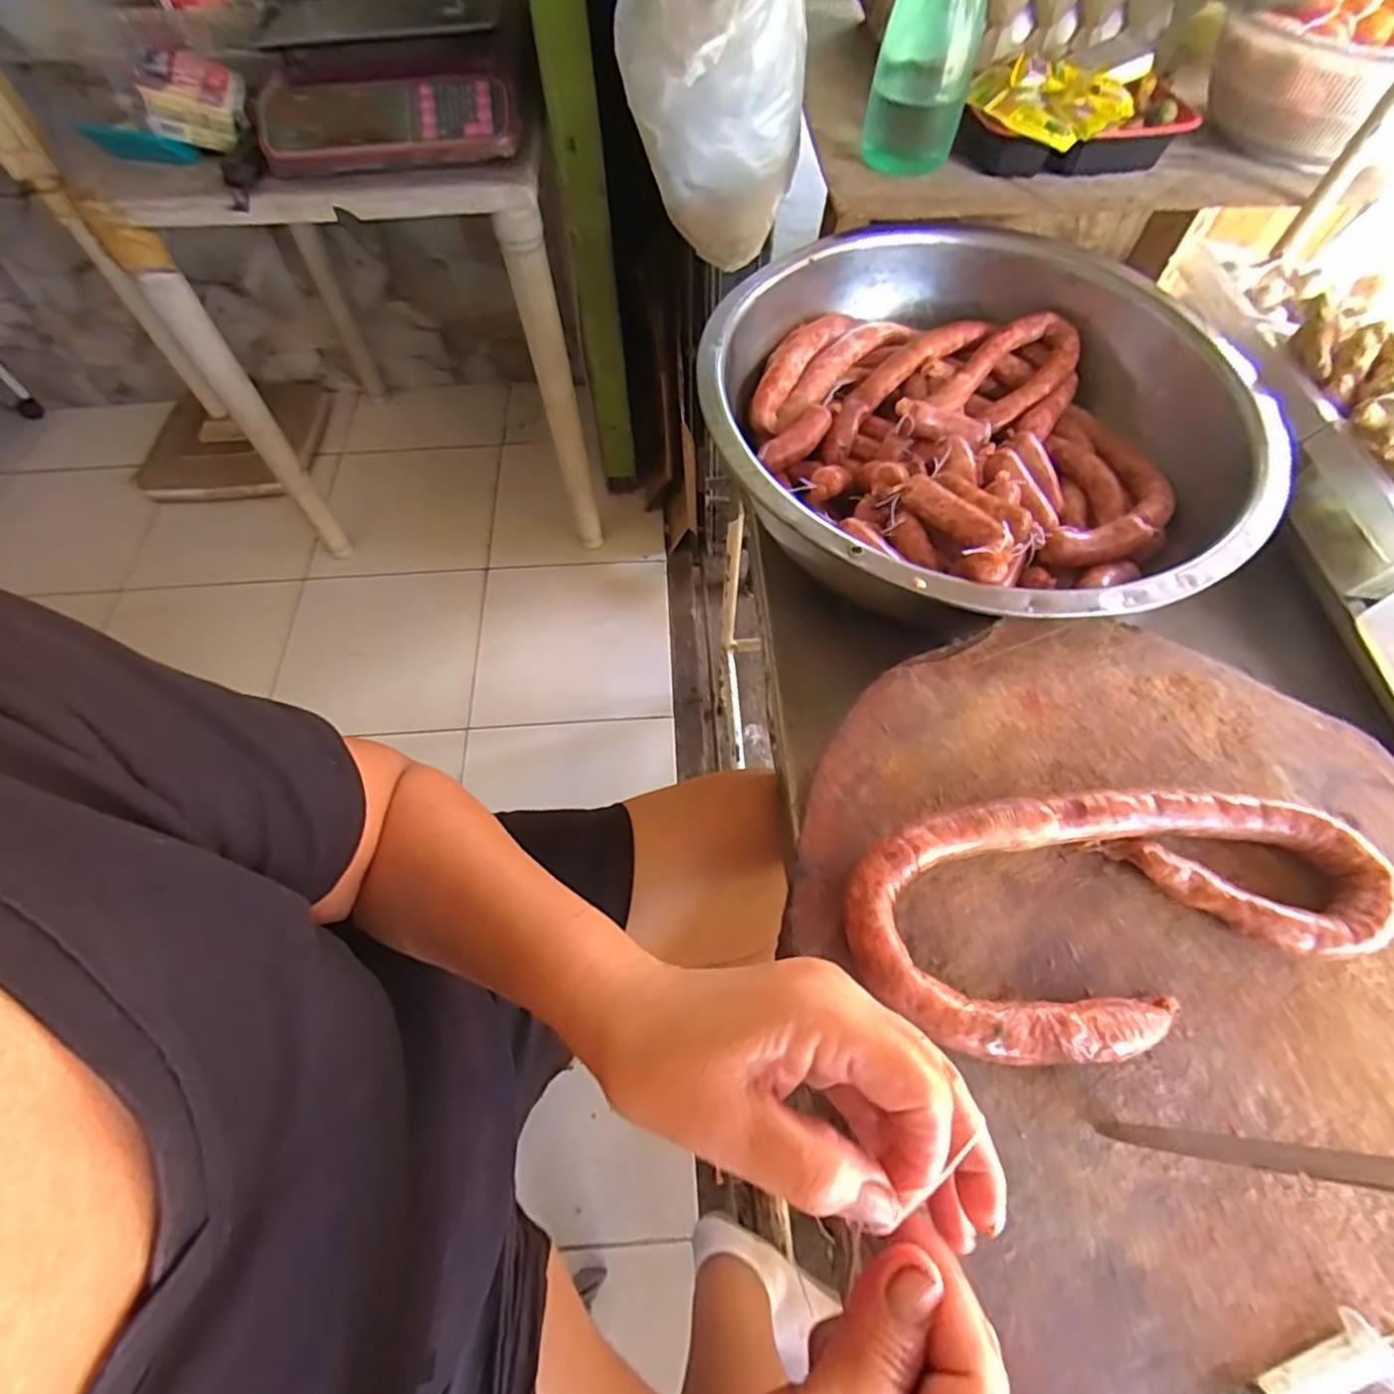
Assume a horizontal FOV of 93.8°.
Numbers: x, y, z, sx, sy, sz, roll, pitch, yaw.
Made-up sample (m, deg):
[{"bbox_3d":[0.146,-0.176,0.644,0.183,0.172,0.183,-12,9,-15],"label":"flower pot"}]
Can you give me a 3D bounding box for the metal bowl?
[{"bbox_3d":[0.230,-0.213,0.564,0.366,0.129,0.402,0,61,1],"label":"metal bowl"}]

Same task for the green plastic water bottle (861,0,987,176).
[{"bbox_3d":[0.209,-0.610,0.540,0.090,0.309,0.080,8,62,5],"label":"green plastic water bottle"}]

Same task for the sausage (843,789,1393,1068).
[{"bbox_3d":[0.217,0.114,0.340,0.278,0.028,0.123,-6,62,-2],"label":"sausage"}]

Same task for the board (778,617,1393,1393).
[{"bbox_3d":[0.260,0.149,0.328,0.357,0.033,0.447,-22,63,-11],"label":"board"}]

